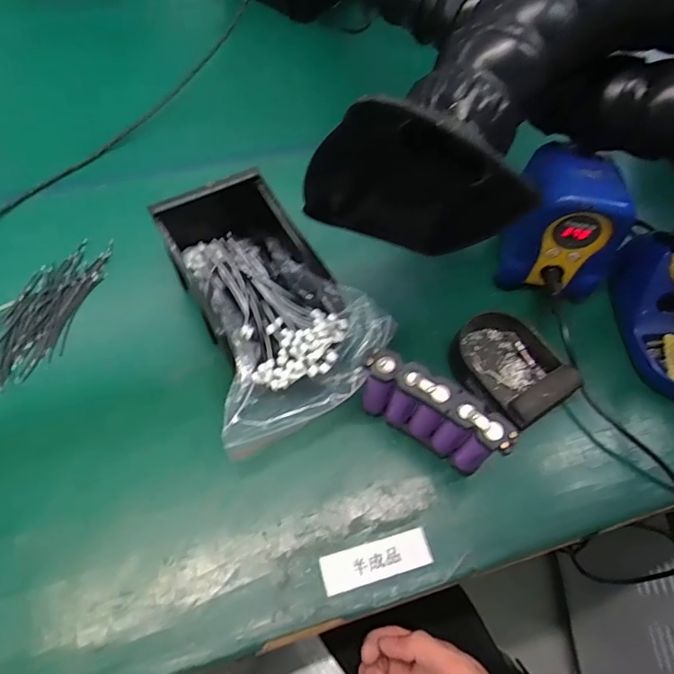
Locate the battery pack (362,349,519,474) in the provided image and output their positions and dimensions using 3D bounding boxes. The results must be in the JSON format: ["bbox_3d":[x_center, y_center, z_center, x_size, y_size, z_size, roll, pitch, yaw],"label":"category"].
[{"bbox_3d":[0.072,0.059,0.387,0.110,0.083,0.028,32,65,15],"label":"battery pack"}]

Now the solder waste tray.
[{"bbox_3d":[0.147,0.025,0.440,0.075,0.037,0.102,-32,67,-18],"label":"solder waste tray"}]

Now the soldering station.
[{"bbox_3d":[0.211,-0.109,0.464,0.097,0.117,0.107,17,62,7],"label":"soldering station"}]

